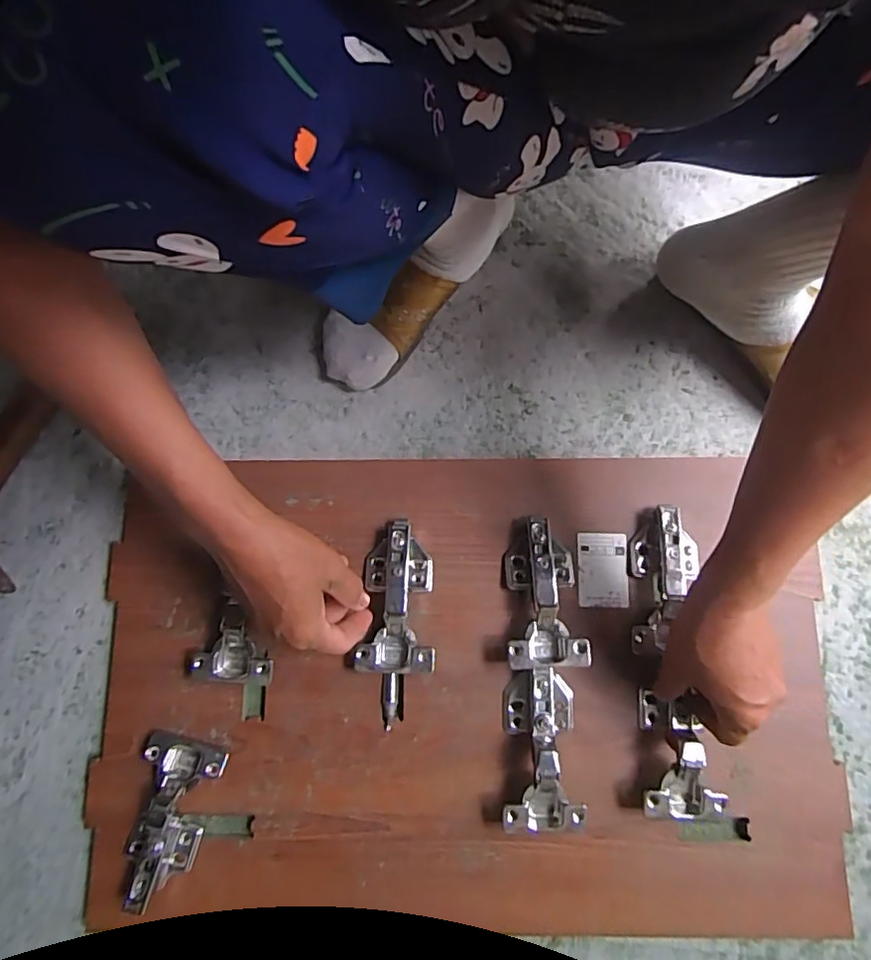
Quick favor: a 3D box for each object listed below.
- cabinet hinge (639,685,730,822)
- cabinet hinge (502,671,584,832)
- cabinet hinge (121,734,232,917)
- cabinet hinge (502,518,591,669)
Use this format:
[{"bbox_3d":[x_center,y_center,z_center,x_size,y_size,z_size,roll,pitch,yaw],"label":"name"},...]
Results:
[{"bbox_3d":[0.183,0.205,0.417,0.063,0.040,0.089,6,76,3],"label":"cabinet hinge"},{"bbox_3d":[0.080,0.198,0.430,0.058,0.035,0.118,2,75,1],"label":"cabinet hinge"},{"bbox_3d":[-0.204,0.252,0.420,0.059,0.032,0.112,15,76,6],"label":"cabinet hinge"},{"bbox_3d":[0.086,0.089,0.454,0.060,0.032,0.112,0,75,2],"label":"cabinet hinge"}]

